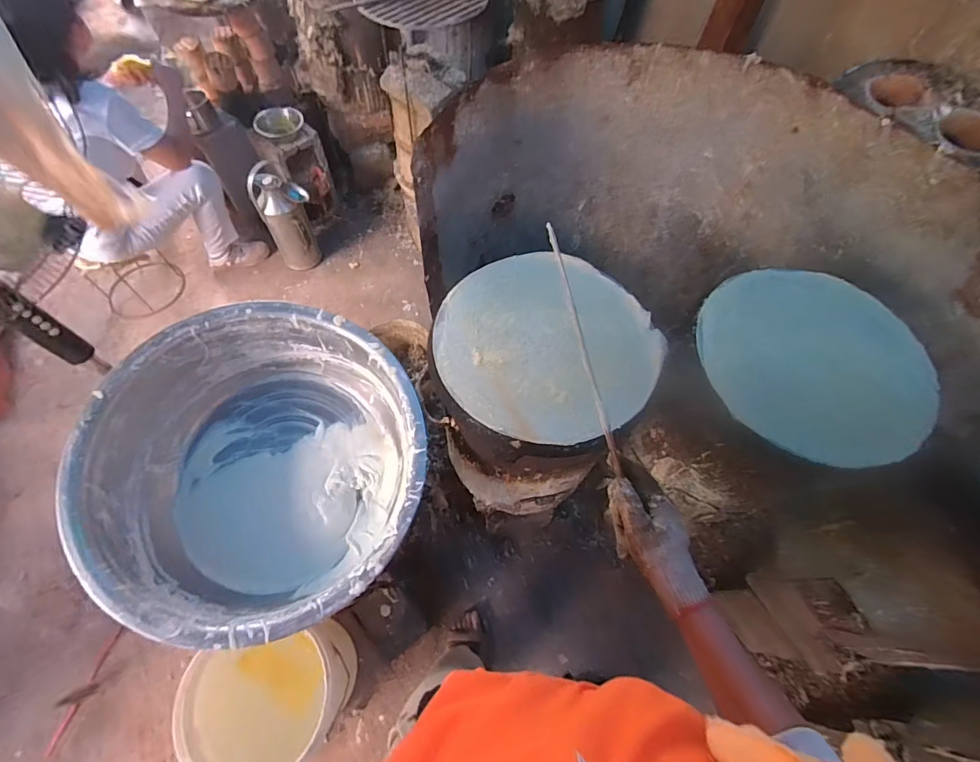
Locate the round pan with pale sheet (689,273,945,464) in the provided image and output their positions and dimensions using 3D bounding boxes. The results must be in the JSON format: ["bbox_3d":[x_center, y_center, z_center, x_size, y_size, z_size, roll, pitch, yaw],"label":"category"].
[{"bbox_3d":[0.520,-0.034,0.714,0.311,0.076,0.352,-18,71,6],"label":"round pan with pale sheet"}]

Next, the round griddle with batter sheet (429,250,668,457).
[{"bbox_3d":[0.092,-0.060,0.733,0.361,0.050,0.362,2,62,-3],"label":"round griddle with batter sheet"}]

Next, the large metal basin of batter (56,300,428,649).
[{"bbox_3d":[-0.393,0.156,0.792,0.532,0.224,0.537,5,62,-2],"label":"large metal basin of batter"}]

